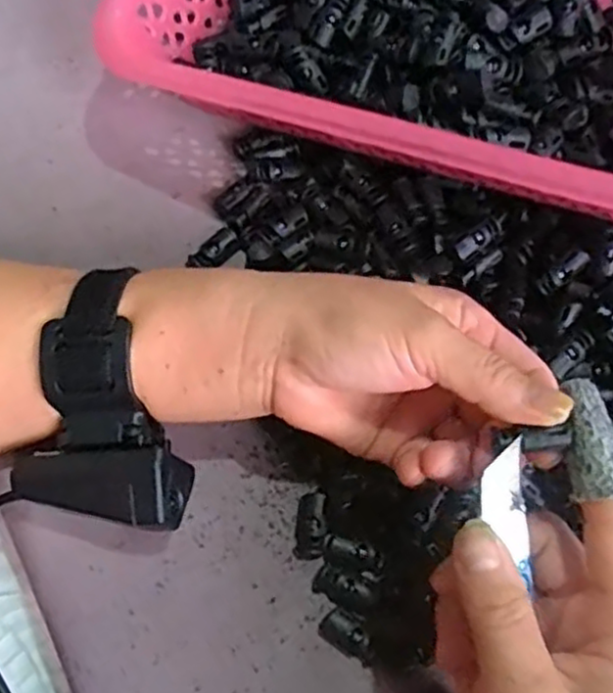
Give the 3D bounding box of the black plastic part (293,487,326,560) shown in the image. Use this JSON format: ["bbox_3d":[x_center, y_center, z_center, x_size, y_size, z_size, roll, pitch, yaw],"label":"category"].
[{"bbox_3d":[0.002,0.081,0.323,0.012,0.009,0.031,8,70,1],"label":"black plastic part"}]

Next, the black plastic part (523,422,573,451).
[{"bbox_3d":[0.083,0.032,0.248,0.014,0.004,0.008,-4,70,-4],"label":"black plastic part"}]

